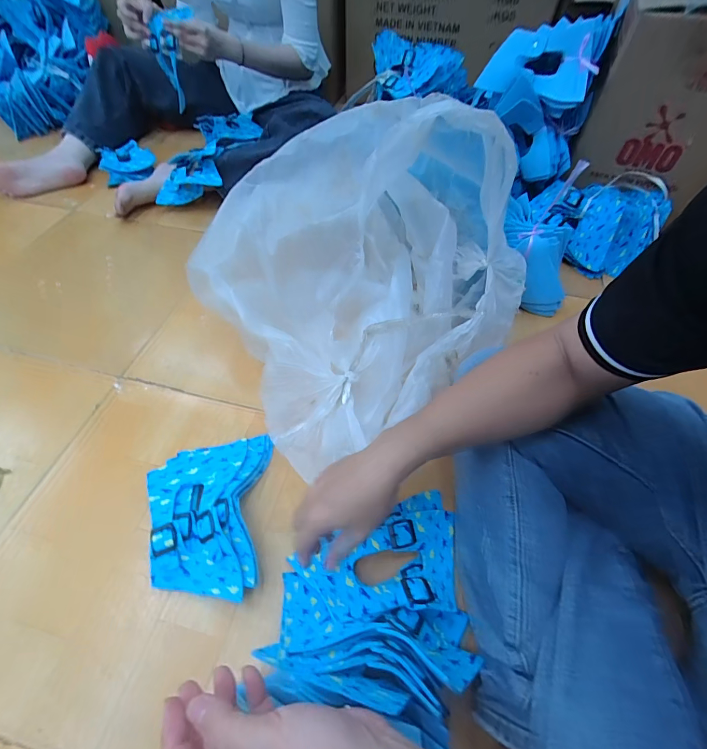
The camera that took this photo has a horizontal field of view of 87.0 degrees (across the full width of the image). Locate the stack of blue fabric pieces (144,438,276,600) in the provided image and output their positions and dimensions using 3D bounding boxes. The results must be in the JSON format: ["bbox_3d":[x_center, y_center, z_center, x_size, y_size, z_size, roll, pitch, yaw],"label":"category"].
[{"bbox_3d":[-0.183,0.160,0.456,0.140,0.054,0.192,-4,54,-2],"label":"stack of blue fabric pieces"}]

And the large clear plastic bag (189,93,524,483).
[{"bbox_3d":[0.022,-0.165,0.533,0.437,0.301,0.399,-26,59,-19],"label":"large clear plastic bag"}]

